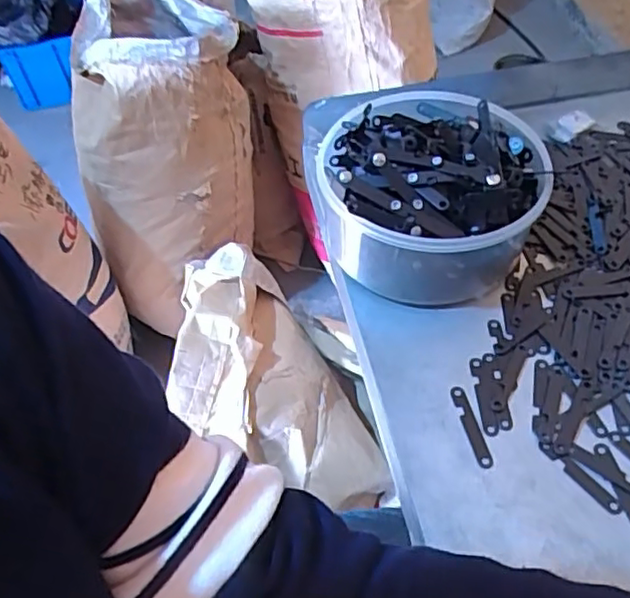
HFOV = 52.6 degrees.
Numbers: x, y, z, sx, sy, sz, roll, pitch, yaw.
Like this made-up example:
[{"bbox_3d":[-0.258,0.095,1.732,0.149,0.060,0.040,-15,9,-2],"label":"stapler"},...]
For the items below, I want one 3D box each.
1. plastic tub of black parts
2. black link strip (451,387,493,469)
[{"bbox_3d":[0.077,-0.073,0.433,0.139,0.081,0.143,-1,52,1],"label":"plastic tub of black parts"},{"bbox_3d":[0.092,0.075,0.374,0.009,0.004,0.052,-11,53,-7],"label":"black link strip"}]

